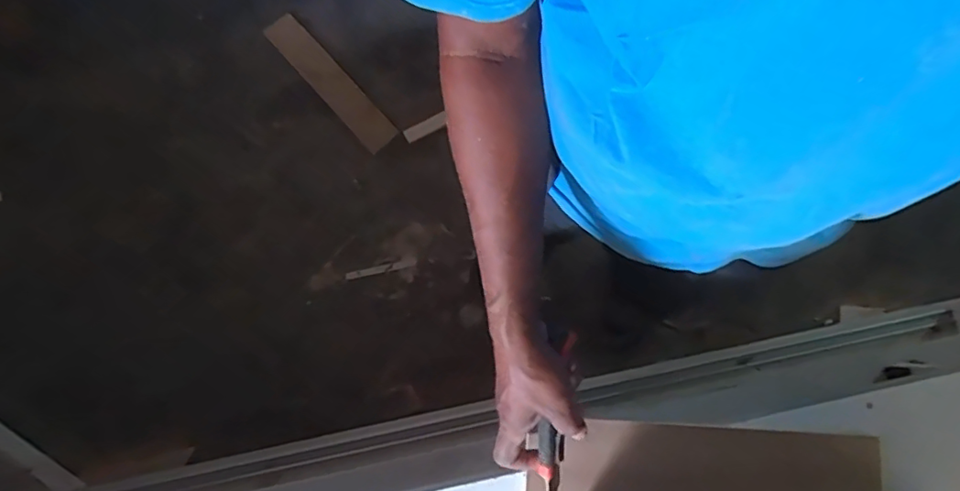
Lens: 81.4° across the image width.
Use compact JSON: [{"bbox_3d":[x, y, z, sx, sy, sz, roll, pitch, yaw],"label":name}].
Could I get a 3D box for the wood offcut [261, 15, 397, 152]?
[{"bbox_3d":[-0.391,-0.427,1.467,0.094,0.021,0.413,-43,95,-8],"label":"wood offcut"}]

